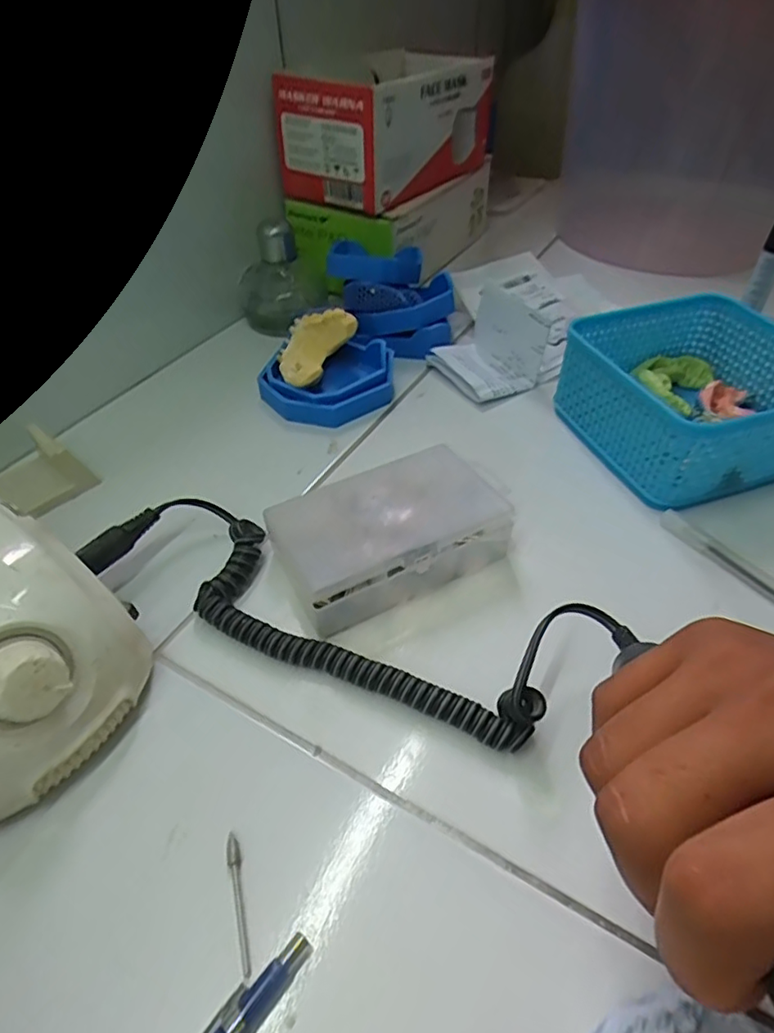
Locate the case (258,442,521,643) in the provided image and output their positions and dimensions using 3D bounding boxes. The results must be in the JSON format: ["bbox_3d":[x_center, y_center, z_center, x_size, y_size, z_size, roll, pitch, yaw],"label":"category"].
[{"bbox_3d":[0.003,0.009,0.313,0.114,0.036,0.068,-21,49,-17],"label":"case"}]

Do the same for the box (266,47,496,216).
[{"bbox_3d":[0.000,-0.345,0.510,0.112,0.081,0.185,26,52,24],"label":"box"}]

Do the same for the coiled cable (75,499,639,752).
[{"bbox_3d":[-0.023,0.042,0.283,0.251,0.035,0.067,16,49,17],"label":"coiled cable"}]

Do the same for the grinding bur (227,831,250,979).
[{"bbox_3d":[-0.054,0.140,0.211,0.004,0.005,0.045,-12,47,-10],"label":"grinding bur"}]

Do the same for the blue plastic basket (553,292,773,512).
[{"bbox_3d":[0.196,-0.079,0.376,0.128,0.066,0.127,-15,48,-13],"label":"blue plastic basket"}]

